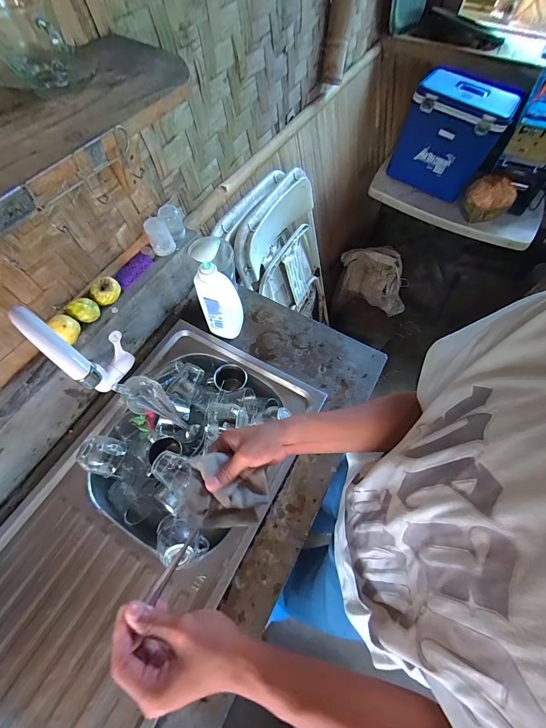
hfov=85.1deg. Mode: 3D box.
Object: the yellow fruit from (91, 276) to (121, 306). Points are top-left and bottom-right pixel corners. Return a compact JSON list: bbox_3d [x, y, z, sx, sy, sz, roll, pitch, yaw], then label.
[{"bbox_3d":[-0.338,-0.150,0.600,0.052,0.040,0.038,-34,69,-17],"label":"yellow fruit"}]

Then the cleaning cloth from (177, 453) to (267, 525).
[{"bbox_3d":[-0.060,0.168,0.392,0.102,0.044,0.083,7,63,2],"label":"cleaning cloth"}]

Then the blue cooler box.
[{"bbox_3d":[0.748,-0.972,1.280,0.360,0.333,0.270,26,66,11],"label":"blue cooler box"}]

